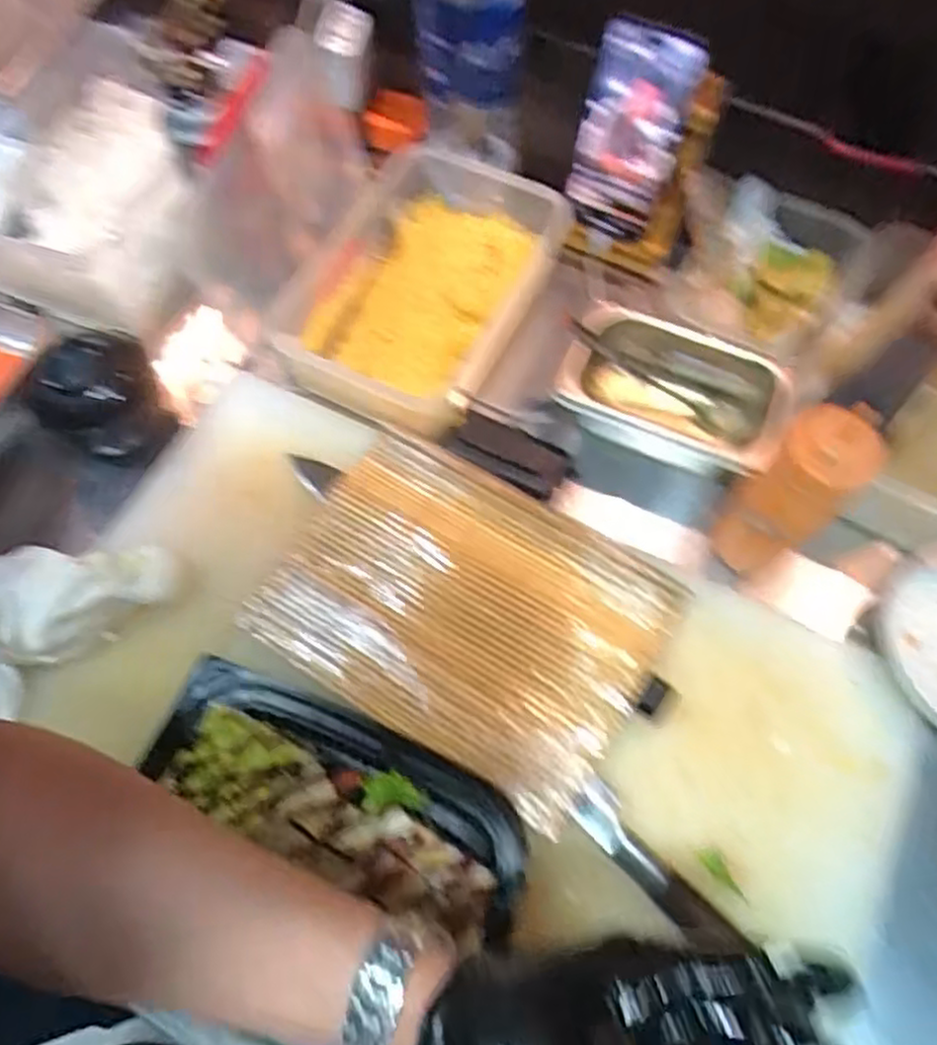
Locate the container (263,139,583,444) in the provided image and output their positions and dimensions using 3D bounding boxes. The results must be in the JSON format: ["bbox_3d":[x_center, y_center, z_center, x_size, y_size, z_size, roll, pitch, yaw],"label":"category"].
[{"bbox_3d":[-0.038,-0.217,0.648,0.183,0.048,0.279,23,70,10],"label":"container"}]

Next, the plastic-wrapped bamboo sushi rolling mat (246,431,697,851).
[{"bbox_3d":[-0.005,0.064,0.538,0.269,0.012,0.199,29,68,12],"label":"plastic-wrapped bamboo sushi rolling mat"}]

